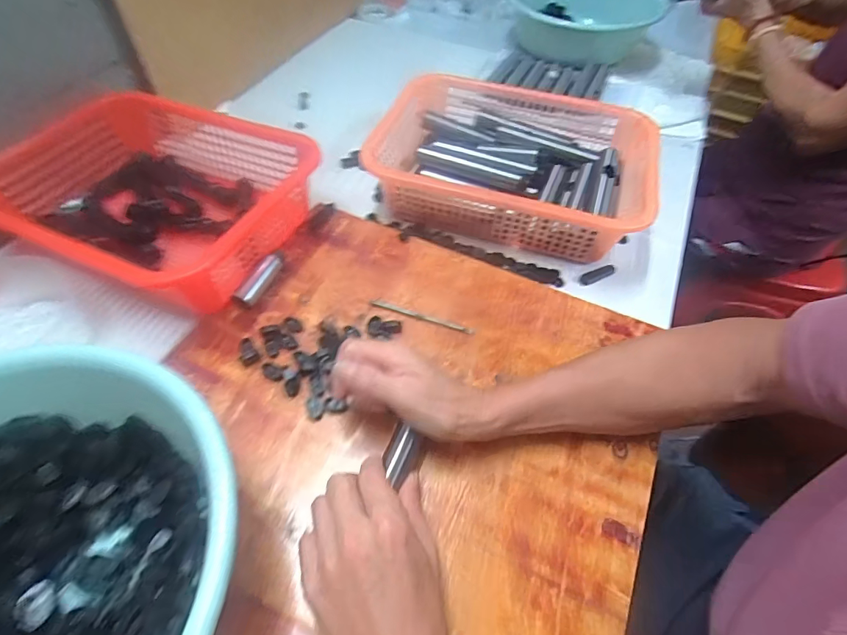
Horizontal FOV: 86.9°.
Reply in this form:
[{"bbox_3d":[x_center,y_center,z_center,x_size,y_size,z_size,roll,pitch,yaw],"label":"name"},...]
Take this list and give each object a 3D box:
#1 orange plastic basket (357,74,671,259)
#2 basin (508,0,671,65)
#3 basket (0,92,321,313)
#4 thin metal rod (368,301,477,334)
[{"bbox_3d":[0.105,-0.203,0.586,0.355,0.082,0.248,14,54,8],"label":"orange plastic basket"},{"bbox_3d":[0.331,-0.616,0.911,0.303,0.086,0.280,1,53,-2],"label":"basin"},{"bbox_3d":[-0.319,-0.144,0.519,0.332,0.089,0.247,22,55,13],"label":"basket"},{"bbox_3d":[-0.002,-0.002,0.477,0.115,0.004,0.008,15,54,8],"label":"thin metal rod"}]

